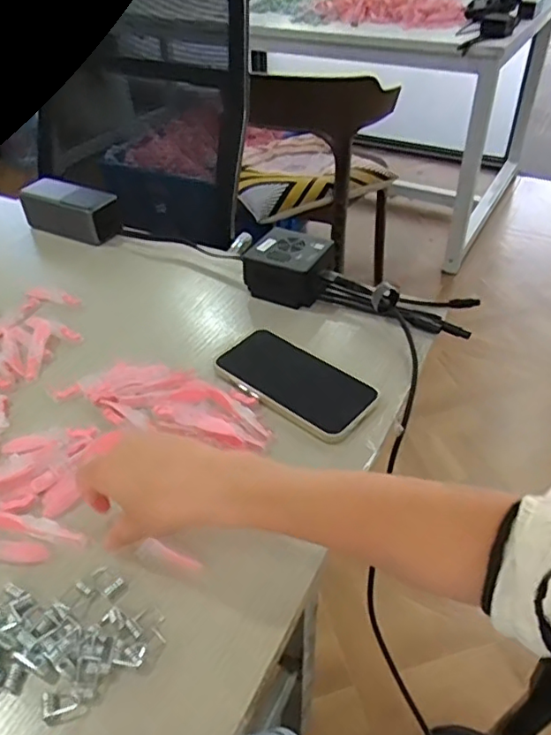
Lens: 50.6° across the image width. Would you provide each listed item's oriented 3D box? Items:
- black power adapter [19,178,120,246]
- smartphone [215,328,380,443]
[{"bbox_3d":[-0.258,-0.200,0.739,0.135,0.048,0.057,20,45,22],"label":"black power adapter"},{"bbox_3d":[0.018,0.011,0.515,0.140,0.013,0.072,31,49,31],"label":"smartphone"}]

